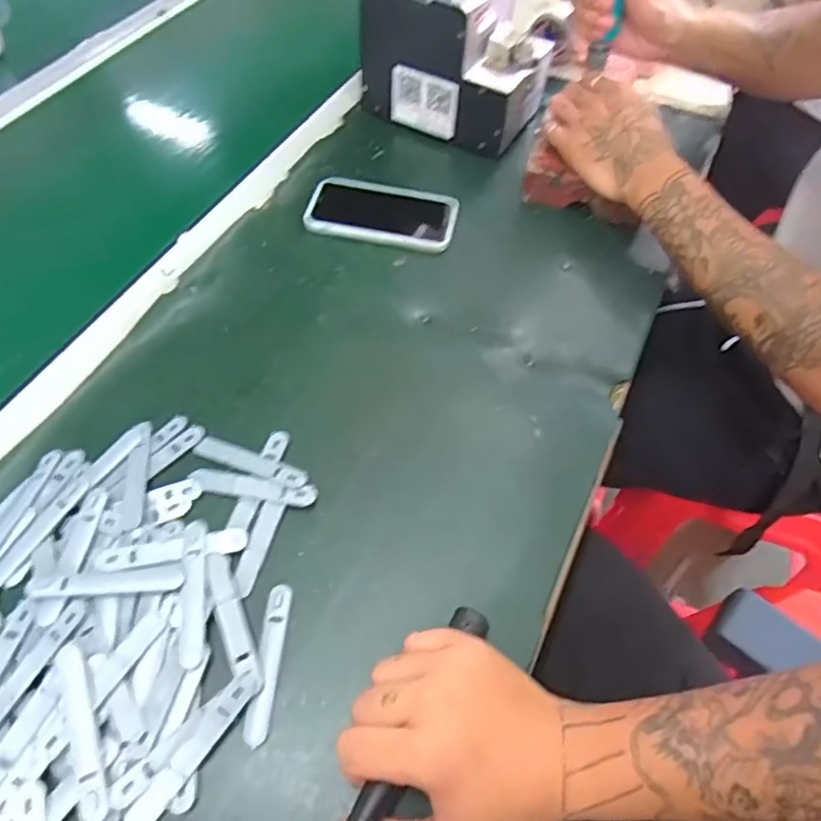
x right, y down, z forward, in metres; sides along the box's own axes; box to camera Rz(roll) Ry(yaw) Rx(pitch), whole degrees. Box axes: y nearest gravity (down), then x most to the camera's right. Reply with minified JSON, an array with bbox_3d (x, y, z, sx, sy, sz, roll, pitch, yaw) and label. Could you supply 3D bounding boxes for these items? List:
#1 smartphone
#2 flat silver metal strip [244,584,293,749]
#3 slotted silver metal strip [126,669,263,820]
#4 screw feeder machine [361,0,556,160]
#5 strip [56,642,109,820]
[{"bbox_3d":[-0.029,-0.198,0.630,0.146,0.007,0.085,9,55,4],"label":"smartphone"},{"bbox_3d":[-0.089,0.158,0.396,0.014,0.006,0.094,4,55,1],"label":"flat silver metal strip"},{"bbox_3d":[-0.124,0.194,0.362,0.016,0.010,0.097,30,59,18],"label":"slotted silver metal strip"},{"bbox_3d":[0.054,-0.398,0.686,0.177,0.145,0.133,26,58,15],"label":"screw feeder machine"},{"bbox_3d":[-0.188,0.182,0.359,0.015,0.010,0.096,-19,57,-14],"label":"strip"}]

